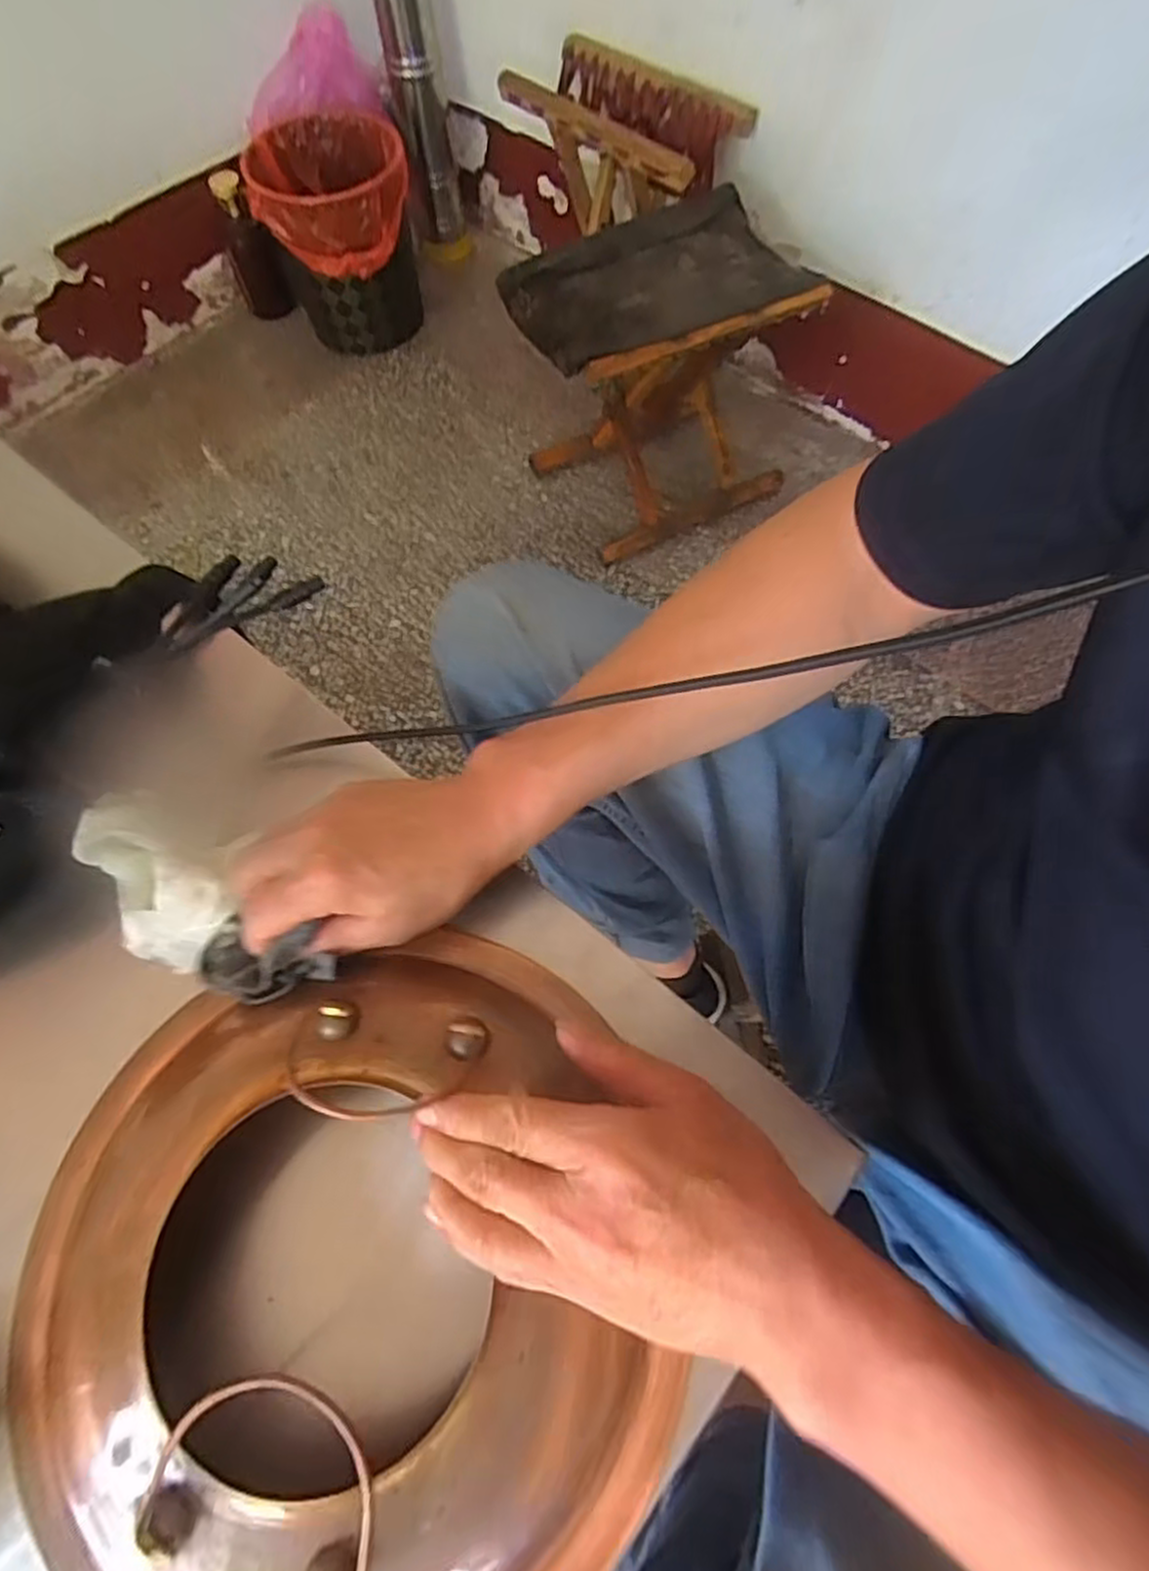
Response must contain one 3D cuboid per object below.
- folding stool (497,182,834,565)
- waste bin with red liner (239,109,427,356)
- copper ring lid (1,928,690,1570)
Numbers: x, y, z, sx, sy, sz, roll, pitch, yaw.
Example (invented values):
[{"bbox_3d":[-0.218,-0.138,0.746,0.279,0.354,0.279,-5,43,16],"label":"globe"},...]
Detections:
[{"bbox_3d":[0.106,-0.535,1.003,0.333,0.308,0.242,-25,67,-10],"label":"folding stool"},{"bbox_3d":[-0.373,-0.884,1.206,0.224,0.254,0.268,-14,65,-4],"label":"waste bin with red liner"},{"bbox_3d":[-0.110,0.209,0.311,0.271,0.054,0.270,-1,65,2],"label":"copper ring lid"}]

